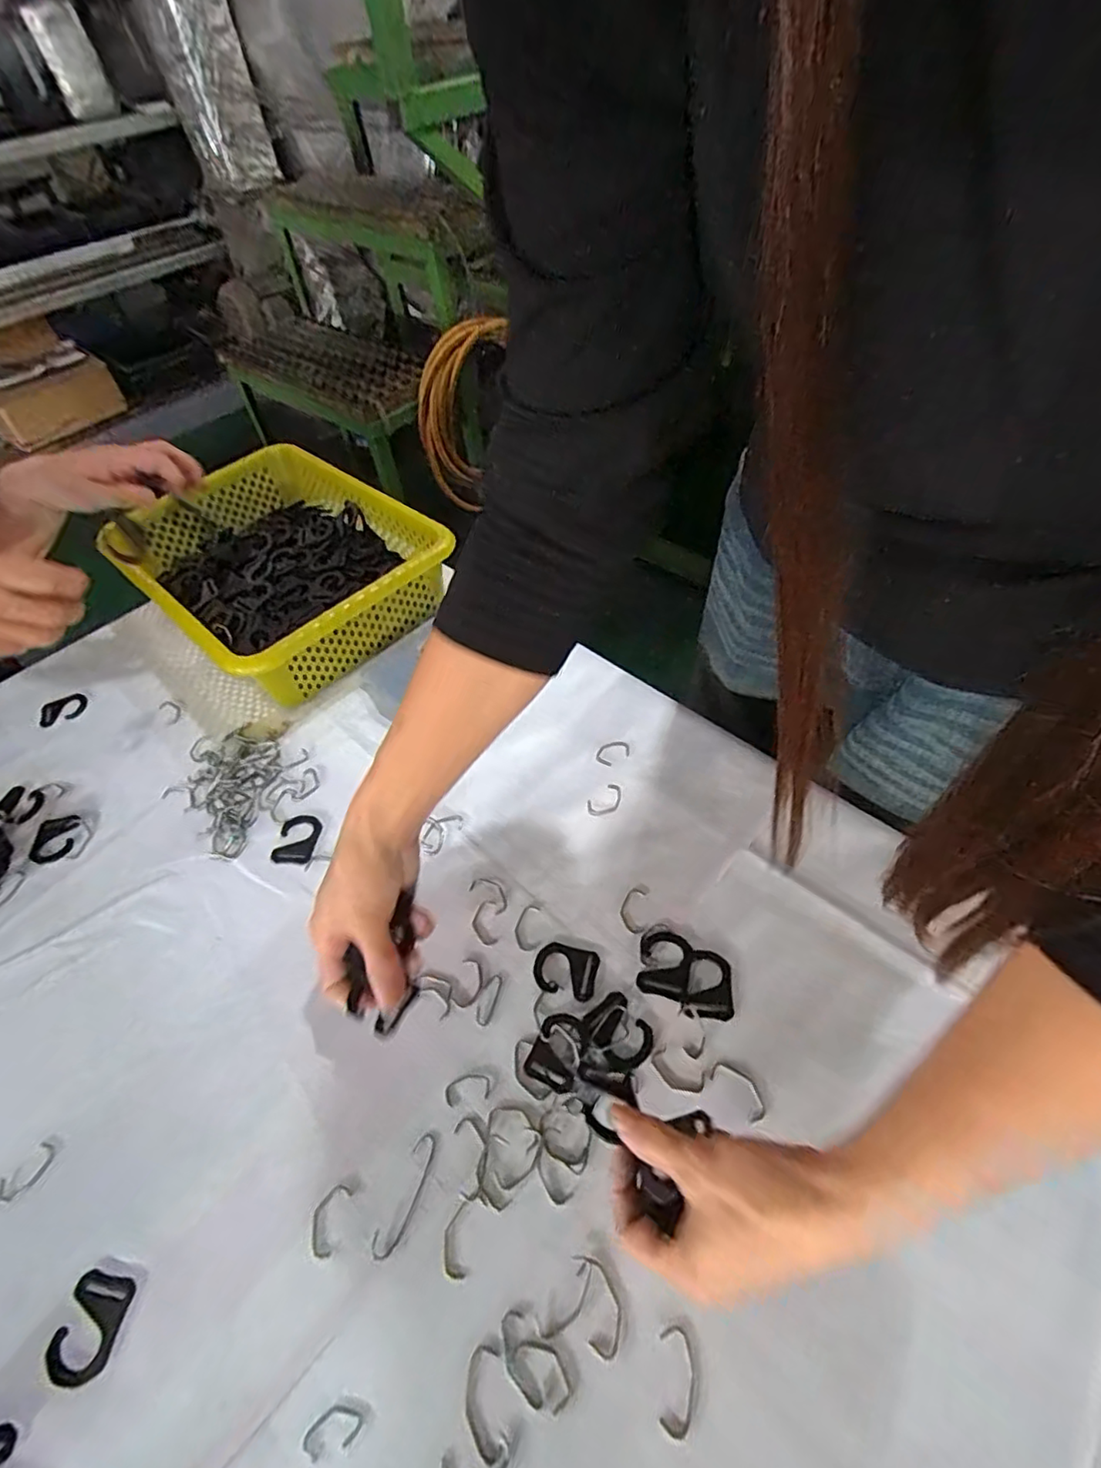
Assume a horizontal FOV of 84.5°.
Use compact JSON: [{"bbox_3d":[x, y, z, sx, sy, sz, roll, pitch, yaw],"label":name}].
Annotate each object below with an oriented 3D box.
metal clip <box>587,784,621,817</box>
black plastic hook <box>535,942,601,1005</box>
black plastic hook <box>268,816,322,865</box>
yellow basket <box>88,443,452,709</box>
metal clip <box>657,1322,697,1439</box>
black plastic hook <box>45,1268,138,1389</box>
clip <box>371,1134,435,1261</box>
[{"bbox_3d":[0.047,0.057,0.510,0.035,0.004,0.021,-35,56,-21],"label":"metal clip"},{"bbox_3d":[0.011,0.165,0.425,0.044,0.004,0.034,11,53,14],"label":"black plastic hook"},{"bbox_3d":[-0.213,0.088,0.511,0.034,0.004,0.045,4,52,8],"label":"black plastic hook"},{"bbox_3d":[-0.291,-0.190,0.679,0.338,0.093,0.248,35,62,28],"label":"yellow basket"},{"bbox_3d":[0.063,0.319,0.299,0.017,0.004,0.039,4,52,8],"label":"metal clip"},{"bbox_3d":[-0.251,0.323,0.329,0.035,0.004,0.045,4,52,9],"label":"black plastic hook"},{"bbox_3d":[-0.085,0.269,0.354,0.015,0.004,0.062,16,54,17],"label":"clip"}]

